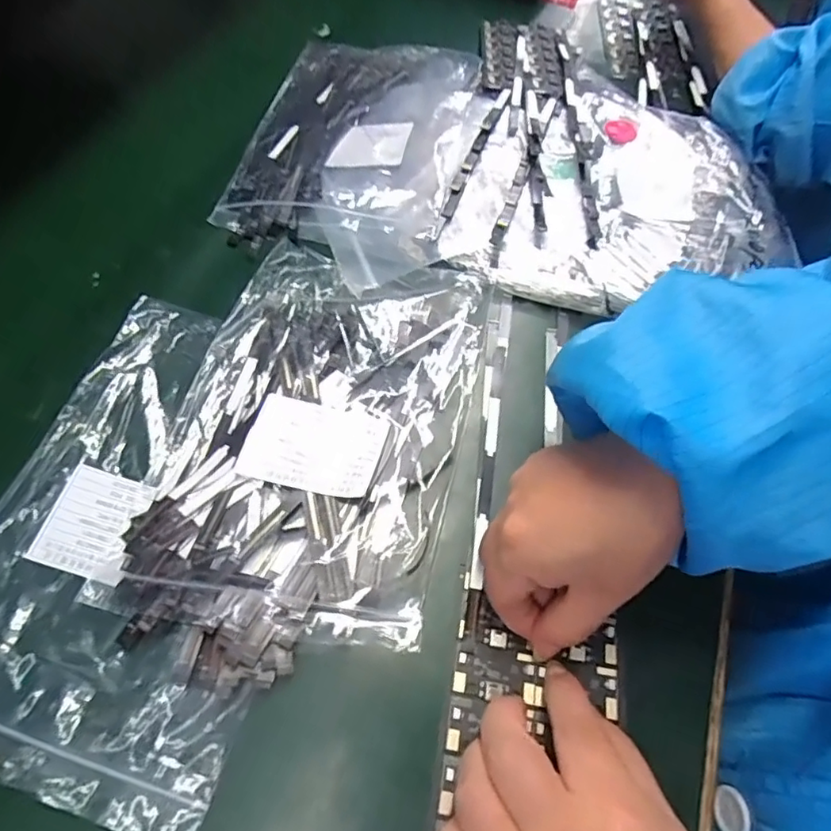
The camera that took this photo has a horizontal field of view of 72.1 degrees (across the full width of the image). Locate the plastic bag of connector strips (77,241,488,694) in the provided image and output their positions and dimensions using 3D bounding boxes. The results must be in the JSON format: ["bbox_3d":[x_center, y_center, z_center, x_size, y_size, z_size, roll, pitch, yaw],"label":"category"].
[{"bbox_3d":[-0.054,0.006,0.301,0.150,0.016,0.243,11,61,6],"label":"plastic bag of connector strips"}]

